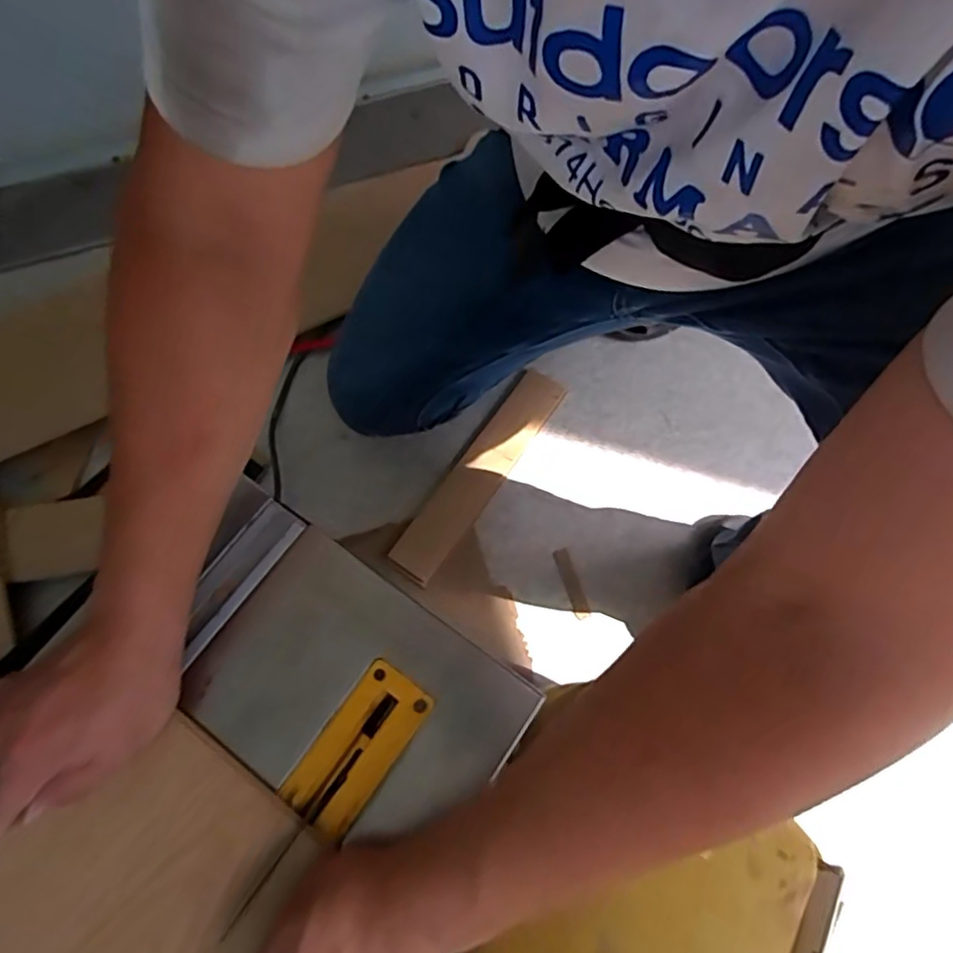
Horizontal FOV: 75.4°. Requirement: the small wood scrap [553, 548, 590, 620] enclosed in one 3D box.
[{"bbox_3d":[0.108,0.123,0.710,0.016,0.004,0.083,-16,68,-5],"label":"small wood scrap"}]

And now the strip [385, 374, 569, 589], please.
[{"bbox_3d":[0.004,-0.007,0.760,0.062,0.013,0.303,32,72,14],"label":"strip"}]

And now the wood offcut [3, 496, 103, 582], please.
[{"bbox_3d":[-0.492,0.072,0.715,0.104,0.014,0.089,-10,67,-3],"label":"wood offcut"}]

